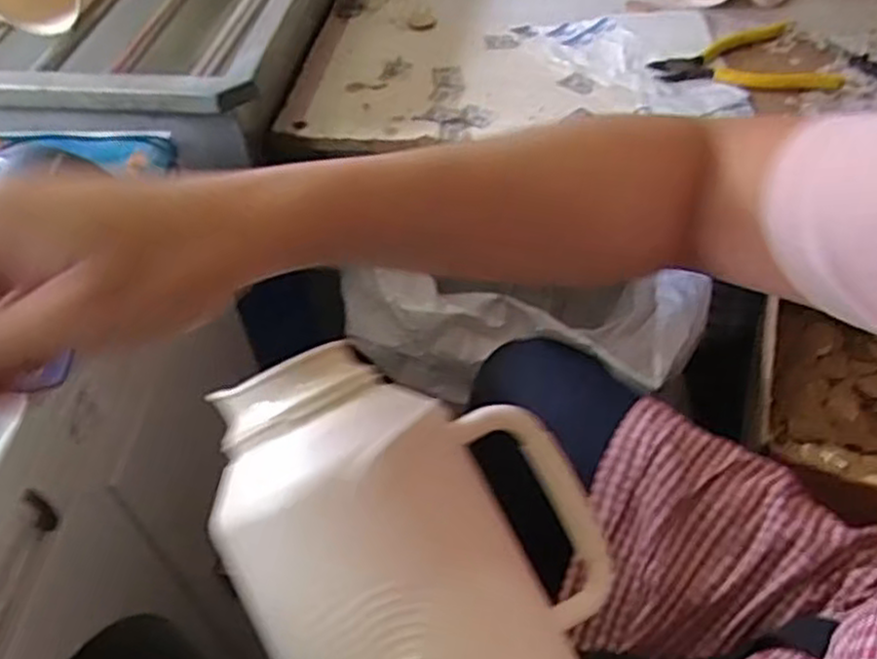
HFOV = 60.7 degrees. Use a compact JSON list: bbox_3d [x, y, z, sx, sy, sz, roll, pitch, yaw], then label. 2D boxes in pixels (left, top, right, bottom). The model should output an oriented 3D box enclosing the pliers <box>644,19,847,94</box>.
[{"bbox_3d":[0.304,-0.269,0.759,0.170,0.010,0.129,-13,50,-8],"label":"pliers"}]

